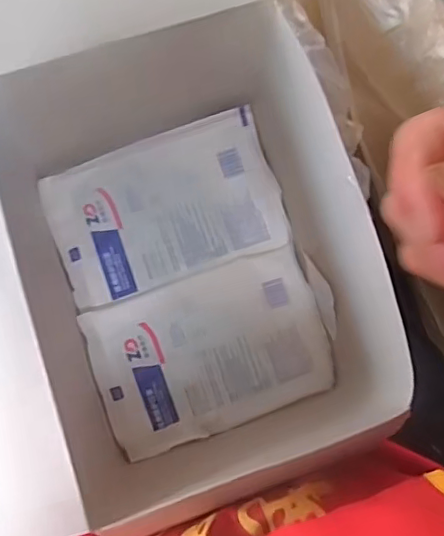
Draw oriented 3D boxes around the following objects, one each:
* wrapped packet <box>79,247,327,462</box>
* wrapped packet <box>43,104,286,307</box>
[{"bbox_3d":[-0.008,0.069,0.474,0.189,0.010,0.128,-18,93,-7],"label":"wrapped packet"},{"bbox_3d":[-0.048,-0.052,0.485,0.191,0.009,0.121,-18,88,-5],"label":"wrapped packet"}]

